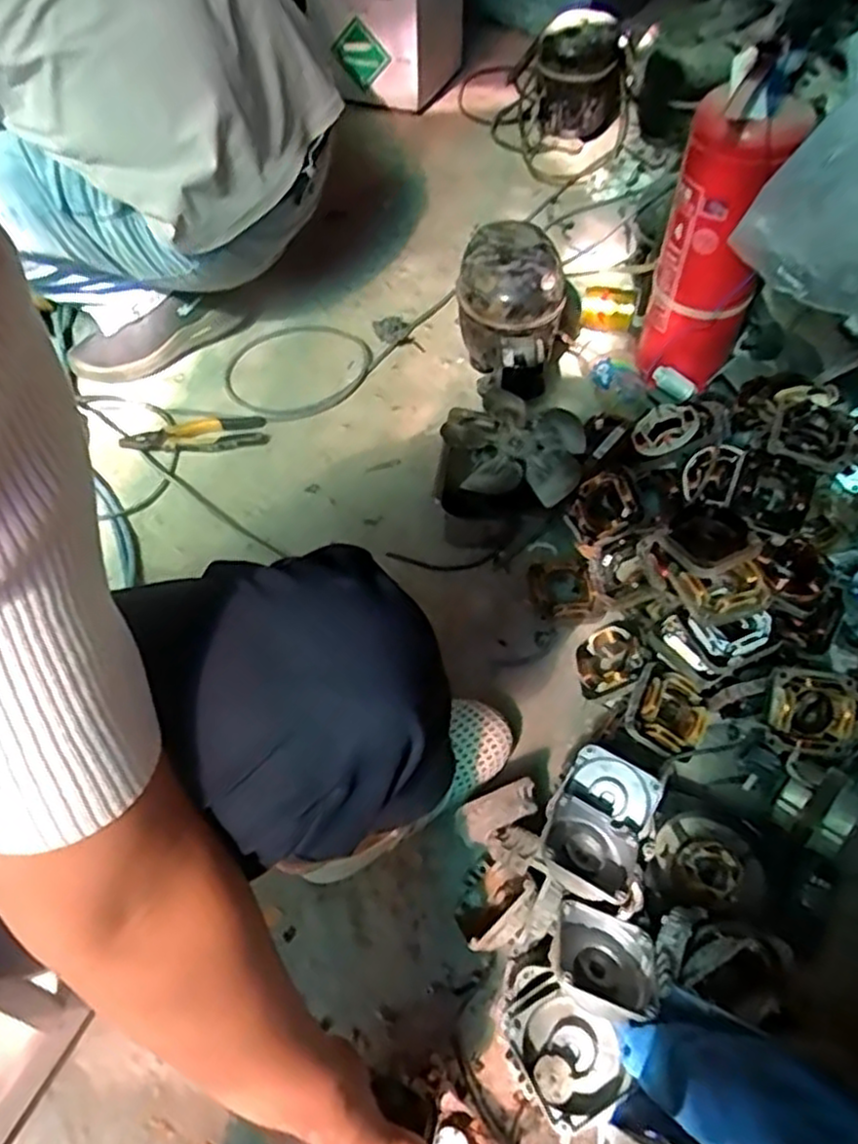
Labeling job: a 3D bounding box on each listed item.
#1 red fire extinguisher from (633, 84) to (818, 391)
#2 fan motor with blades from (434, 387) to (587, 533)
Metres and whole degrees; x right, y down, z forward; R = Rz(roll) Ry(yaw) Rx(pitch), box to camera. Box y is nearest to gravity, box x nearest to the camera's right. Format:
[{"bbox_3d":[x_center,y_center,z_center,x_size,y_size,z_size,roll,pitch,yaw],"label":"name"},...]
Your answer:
[{"bbox_3d":[0.349,-0.386,0.914,0.131,0.351,0.103,20,59,13],"label":"red fire extinguisher"},{"bbox_3d":[0.102,-0.138,0.948,0.182,0.082,0.216,11,58,8],"label":"fan motor with blades"}]

